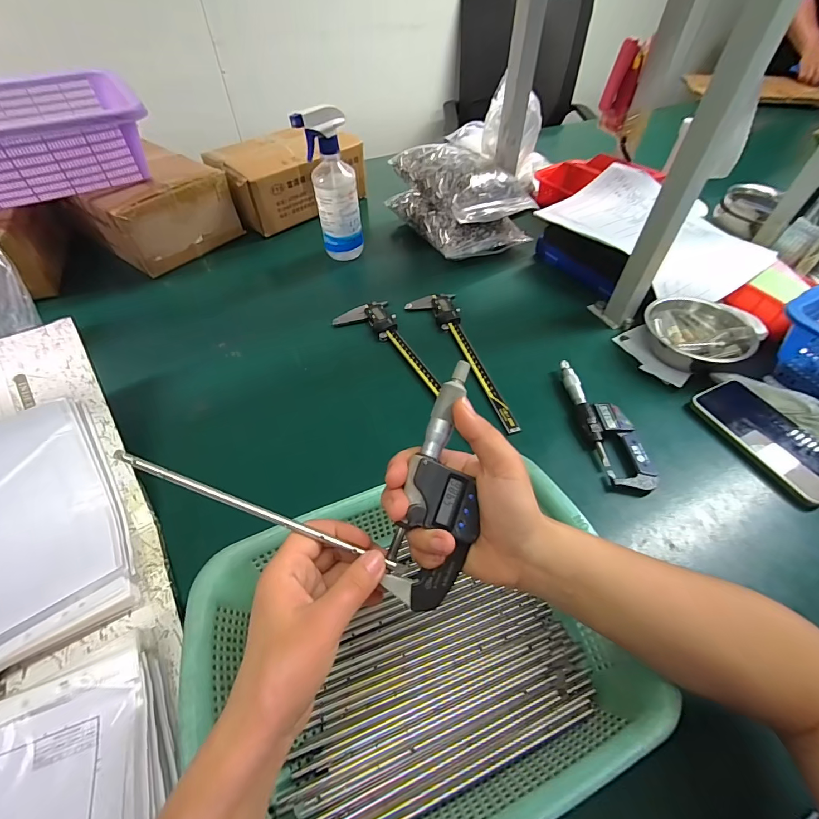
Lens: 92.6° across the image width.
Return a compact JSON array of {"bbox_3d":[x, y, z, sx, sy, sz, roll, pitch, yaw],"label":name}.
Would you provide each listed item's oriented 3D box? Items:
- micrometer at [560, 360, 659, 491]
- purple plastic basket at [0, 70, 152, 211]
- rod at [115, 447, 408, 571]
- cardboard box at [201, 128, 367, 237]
[{"bbox_3d":[0.226,0.011,0.455,0.051,0.018,0.178,-6,51,-5],"label":"micrometer"},{"bbox_3d":[-0.625,-0.419,0.628,0.365,0.121,0.301,-28,56,-21],"label":"purple plastic basket"},{"bbox_3d":[-0.095,0.065,0.247,0.194,0.005,0.006,21,53,2],"label":"rod"},{"bbox_3d":[-0.242,-0.467,0.786,0.268,0.106,0.171,-35,59,-25],"label":"cardboard box"}]

